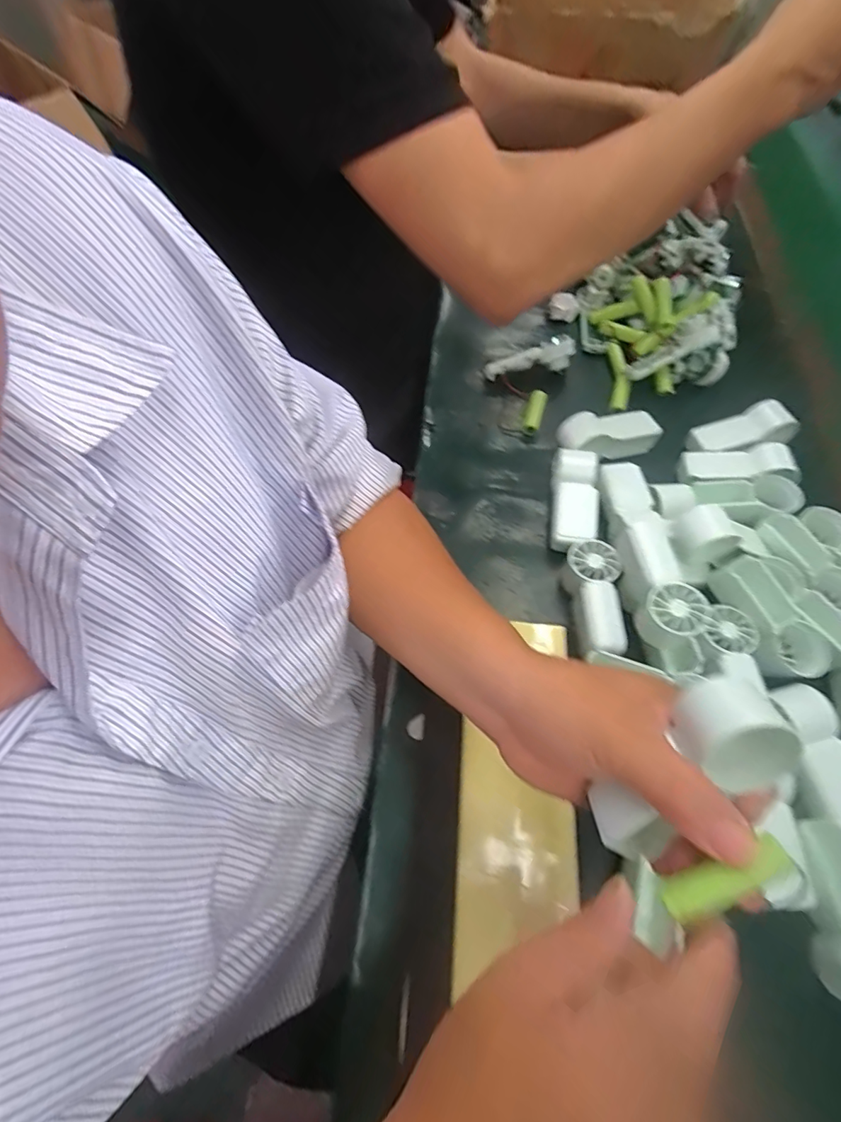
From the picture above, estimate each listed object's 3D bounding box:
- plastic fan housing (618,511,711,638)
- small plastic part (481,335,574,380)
[{"bbox_3d":[0.170,0.014,0.370,0.040,0.033,0.093,-5,61,-5],"label":"plastic fan housing"},{"bbox_3d":[0.113,-0.209,0.526,0.093,0.029,0.018,-12,61,6],"label":"small plastic part"}]

